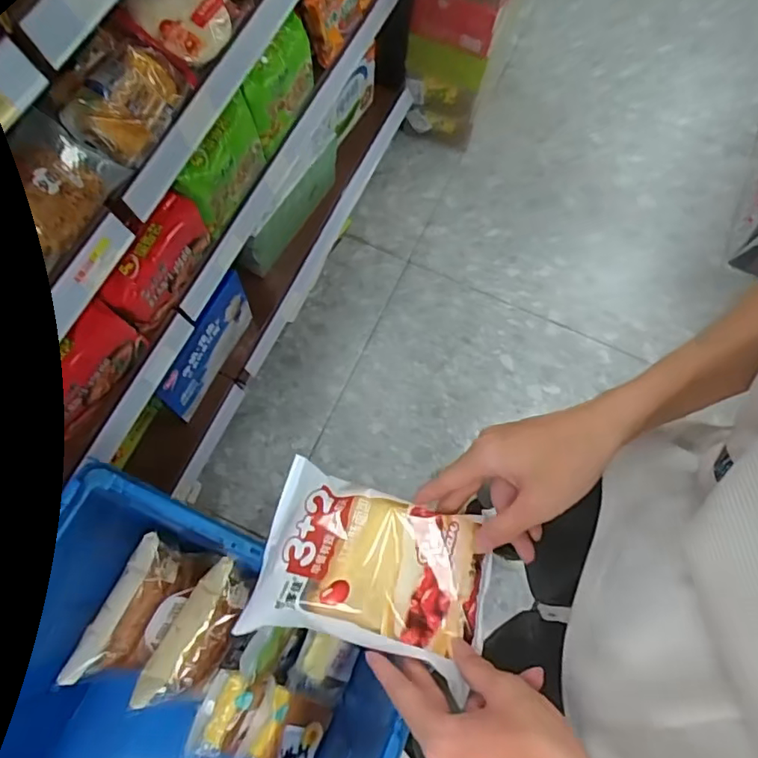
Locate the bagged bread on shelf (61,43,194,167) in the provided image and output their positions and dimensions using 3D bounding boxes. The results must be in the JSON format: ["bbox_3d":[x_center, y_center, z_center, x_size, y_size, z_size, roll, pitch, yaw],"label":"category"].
[{"bbox_3d":[-0.296,-0.325,0.663,0.084,0.066,0.122,19,71,4],"label":"bagged bread on shelf"}]

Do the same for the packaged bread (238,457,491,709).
[{"bbox_3d":[-0.006,0.138,0.415,0.161,0.039,0.124,15,68,5],"label":"packaged bread"}]

